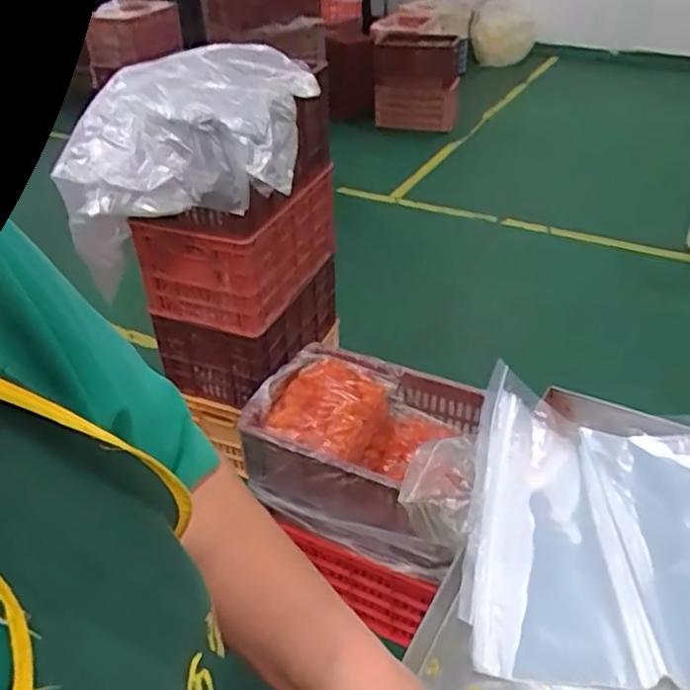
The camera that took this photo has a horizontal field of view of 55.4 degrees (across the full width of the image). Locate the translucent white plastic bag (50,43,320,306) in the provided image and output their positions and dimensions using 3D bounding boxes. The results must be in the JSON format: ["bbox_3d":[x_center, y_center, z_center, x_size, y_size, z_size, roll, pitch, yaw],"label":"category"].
[{"bbox_3d":[-0.273,-0.433,1.302,0.369,0.222,0.432,4,37,8],"label":"translucent white plastic bag"}]

